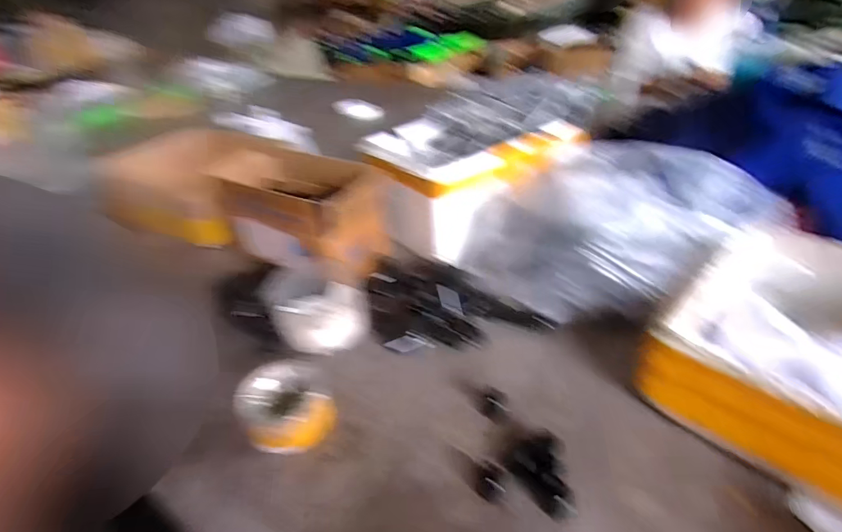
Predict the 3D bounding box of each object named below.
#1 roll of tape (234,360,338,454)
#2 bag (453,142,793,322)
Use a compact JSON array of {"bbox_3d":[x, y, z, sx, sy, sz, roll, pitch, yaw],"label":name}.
[{"bbox_3d":[-0.148,0.151,0.464,0.094,0.041,0.100,-4,37,3],"label":"roll of tape"},{"bbox_3d":[0.241,-0.051,0.581,0.271,0.167,0.317,-31,44,-29],"label":"bag"}]

